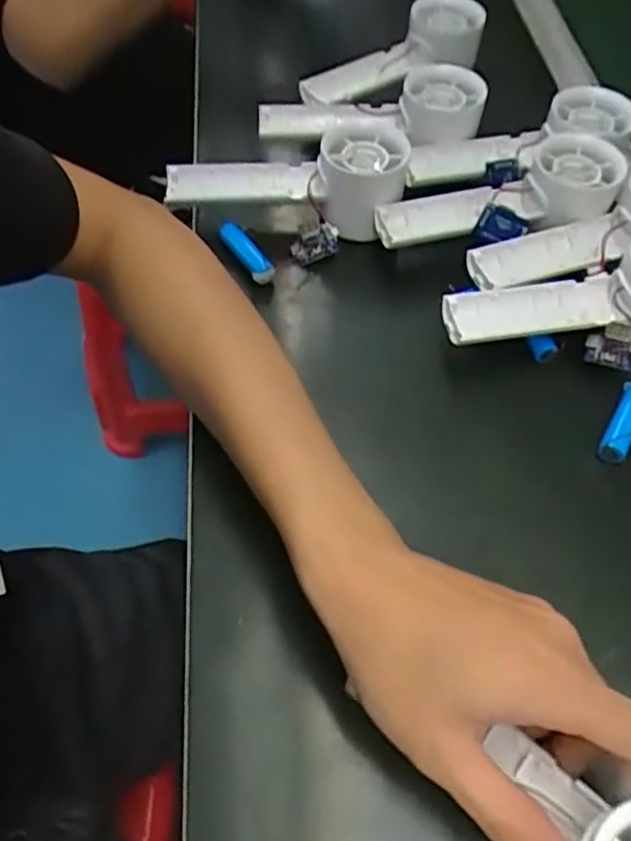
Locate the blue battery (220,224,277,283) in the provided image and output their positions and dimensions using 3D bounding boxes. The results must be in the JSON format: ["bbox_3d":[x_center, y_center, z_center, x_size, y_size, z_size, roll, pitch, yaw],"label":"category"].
[{"bbox_3d":[-0.046,-0.110,0.439,0.011,0.014,0.056,-28,62,-19],"label":"blue battery"}]

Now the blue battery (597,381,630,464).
[{"bbox_3d":[0.172,0.001,0.374,0.017,0.015,0.049,27,60,15],"label":"blue battery"}]

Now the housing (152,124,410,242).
[{"bbox_3d":[-0.016,-0.164,0.462,0.159,0.054,0.076,4,56,15],"label":"housing"}]

